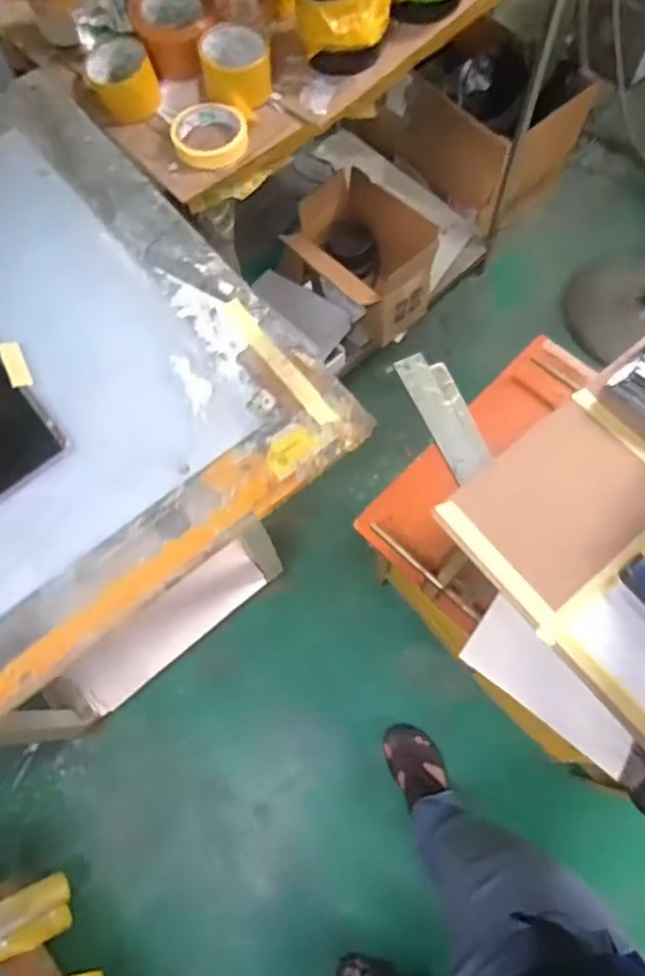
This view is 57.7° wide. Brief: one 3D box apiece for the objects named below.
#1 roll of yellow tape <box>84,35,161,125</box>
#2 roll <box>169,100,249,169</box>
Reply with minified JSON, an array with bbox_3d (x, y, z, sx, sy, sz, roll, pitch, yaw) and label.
[{"bbox_3d":[-0.264,-0.542,0.778,0.083,0.053,0.086,-18,71,-5],"label":"roll of yellow tape"},{"bbox_3d":[-0.144,-0.453,0.753,0.094,0.026,0.101,0,70,1],"label":"roll"}]

